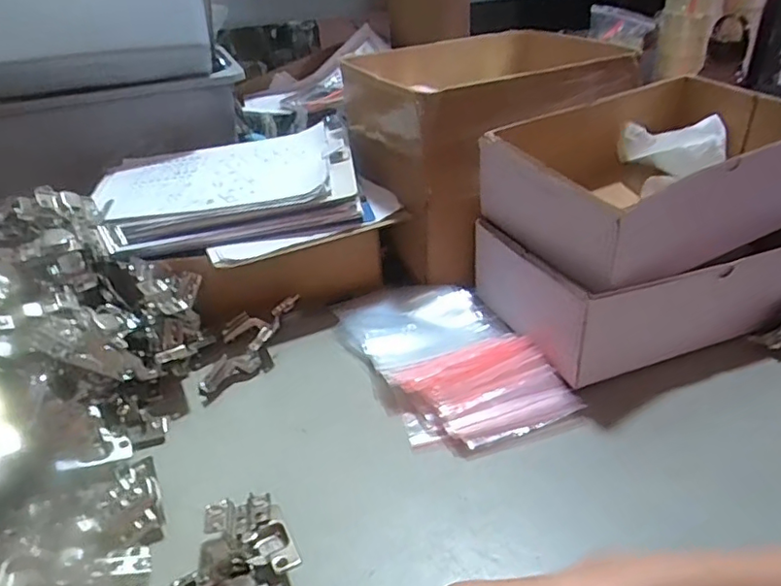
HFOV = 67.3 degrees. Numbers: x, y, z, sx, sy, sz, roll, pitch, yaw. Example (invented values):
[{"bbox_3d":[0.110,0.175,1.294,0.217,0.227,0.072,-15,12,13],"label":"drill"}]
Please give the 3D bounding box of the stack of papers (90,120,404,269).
[{"bbox_3d":[-0.185,-0.131,0.719,0.322,0.058,0.289,-16,34,-18],"label":"stack of papers"}]

